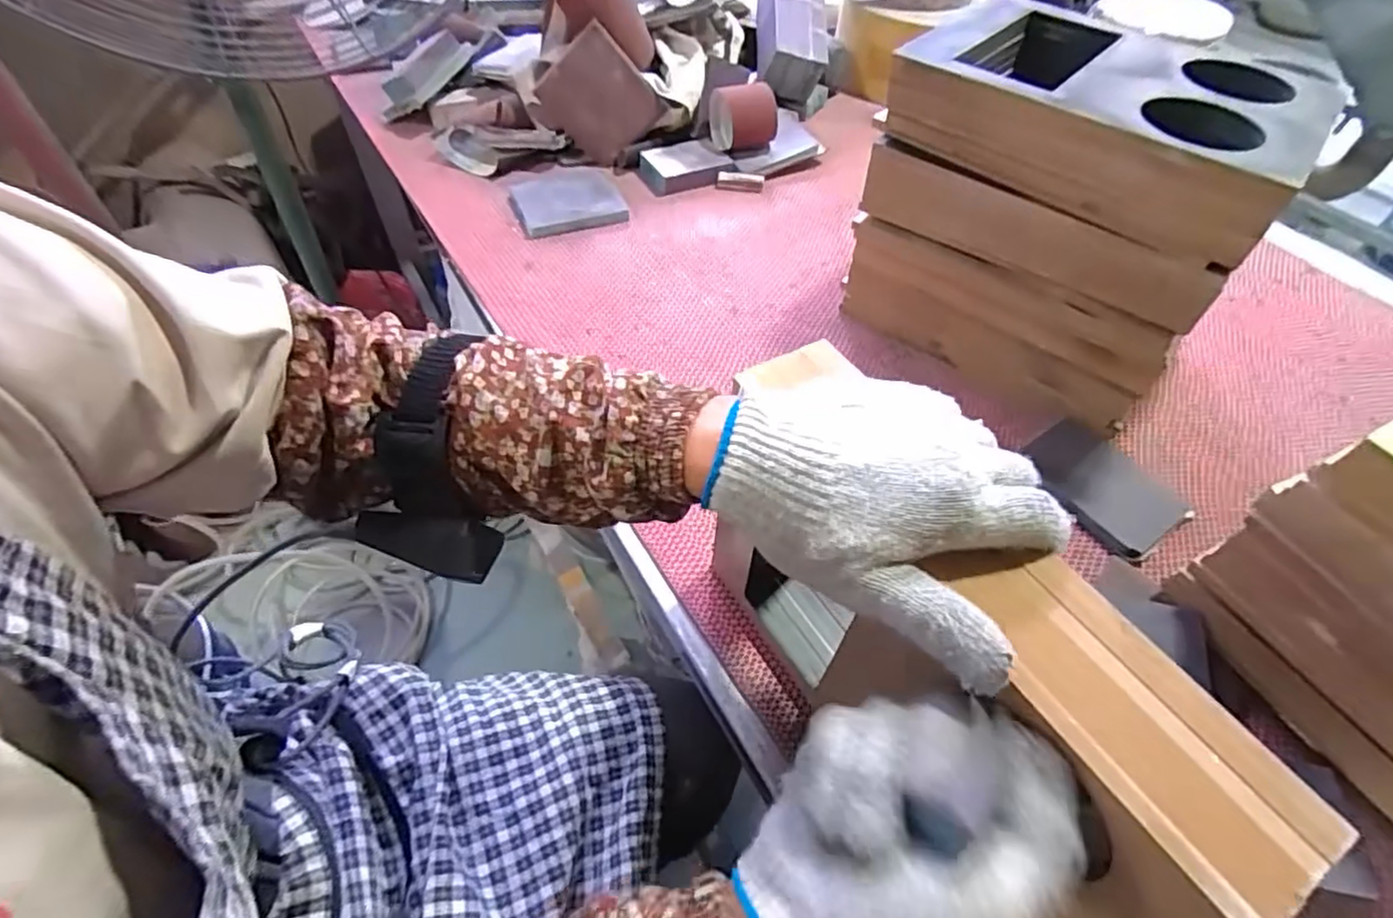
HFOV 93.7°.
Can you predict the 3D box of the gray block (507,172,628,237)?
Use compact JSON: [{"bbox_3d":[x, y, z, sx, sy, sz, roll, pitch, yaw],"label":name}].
[{"bbox_3d":[-0.150,-0.301,0.760,0.122,0.018,0.108,-17,55,-15],"label":"gray block"}]

